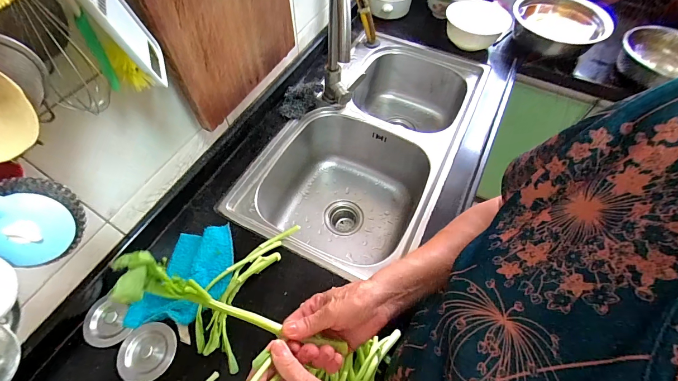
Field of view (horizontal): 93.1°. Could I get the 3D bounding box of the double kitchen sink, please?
[{"bbox_3d":[0.088,-0.130,0.910,0.406,0.233,0.780,25,60,13],"label":"double kitchen sink"}]

